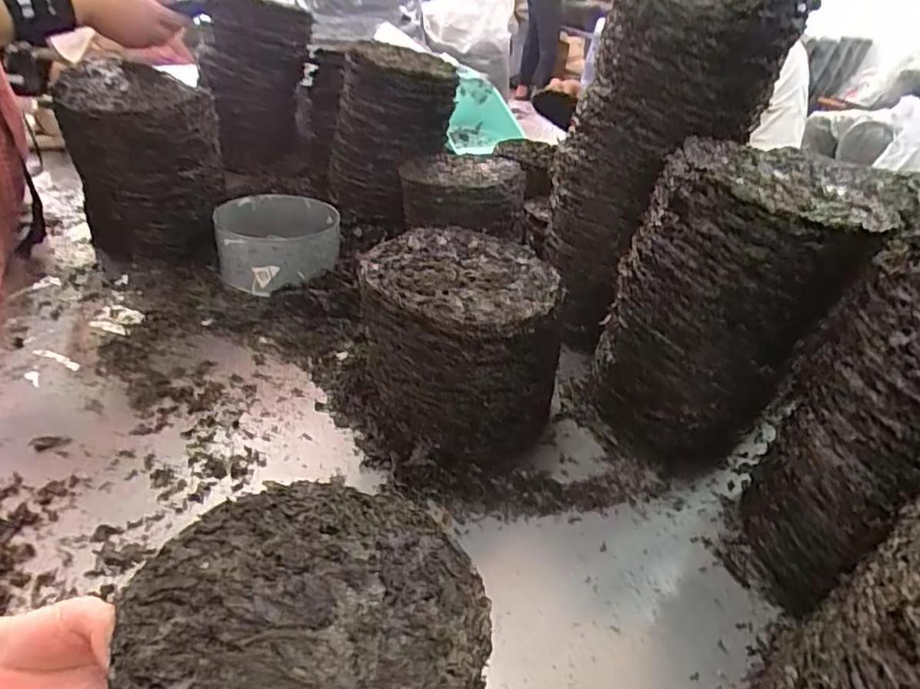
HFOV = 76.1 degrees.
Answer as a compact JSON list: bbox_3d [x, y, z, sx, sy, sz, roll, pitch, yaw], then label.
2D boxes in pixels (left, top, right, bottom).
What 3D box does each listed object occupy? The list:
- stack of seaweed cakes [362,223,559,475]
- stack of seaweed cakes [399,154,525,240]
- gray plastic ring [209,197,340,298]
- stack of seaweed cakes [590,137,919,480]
[{"bbox_3d":[-0.007,0.002,0.635,0.193,0.183,0.196,-1,35,-11],"label":"stack of seaweed cakes"},{"bbox_3d":[0.001,-0.237,0.995,0.201,0.125,0.175,-3,35,-13],"label":"stack of seaweed cakes"},{"bbox_3d":[-0.280,-0.155,0.902,0.178,0.084,0.173,-2,34,-12],"label":"gray plastic ring"},{"bbox_3d":[0.277,-0.021,0.626,0.172,0.316,0.186,-21,43,-34],"label":"stack of seaweed cakes"}]

